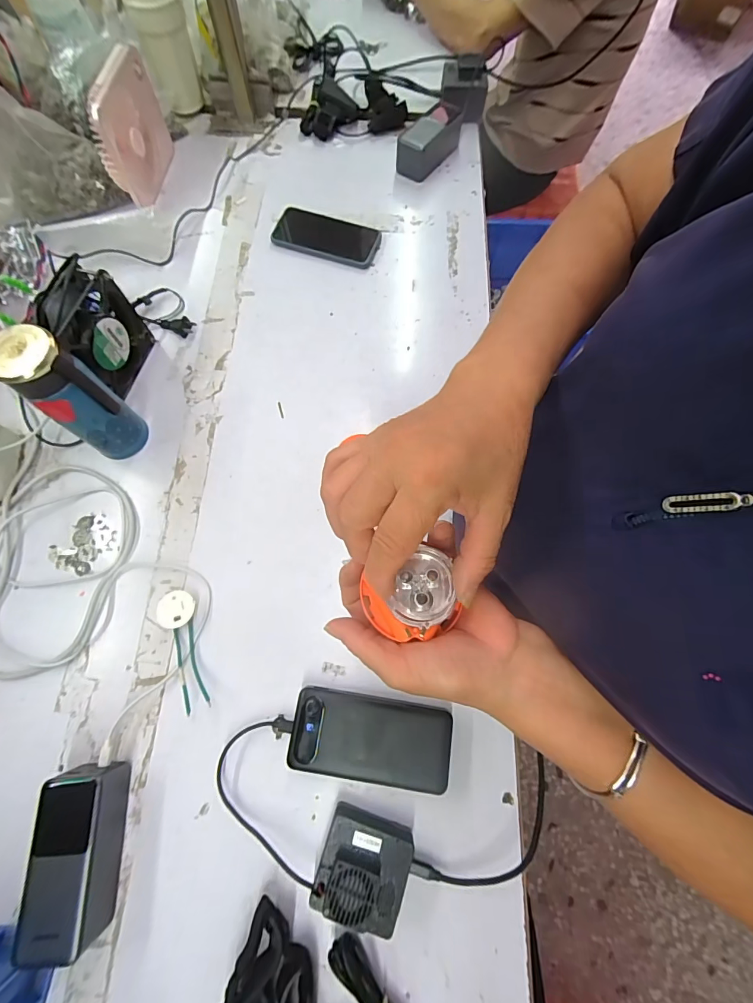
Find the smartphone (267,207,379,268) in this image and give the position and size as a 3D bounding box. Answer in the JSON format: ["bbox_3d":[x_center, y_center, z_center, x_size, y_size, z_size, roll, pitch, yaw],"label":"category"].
[{"bbox_3d":[-0.079,-0.406,0.615,0.164,0.012,0.078,18,73,4],"label":"smartphone"}]

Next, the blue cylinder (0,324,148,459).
[{"bbox_3d":[-0.325,-0.109,0.441,0.053,0.169,0.062,41,76,11],"label":"blue cylinder"}]

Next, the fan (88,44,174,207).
[{"bbox_3d":[-0.360,-0.549,0.593,0.030,0.125,0.159,6,72,1],"label":"fan"}]

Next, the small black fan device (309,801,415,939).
[{"bbox_3d":[-0.012,0.332,0.365,0.078,0.048,0.070,16,73,4],"label":"small black fan device"}]

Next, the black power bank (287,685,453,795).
[{"bbox_3d":[-0.006,0.238,0.405,0.155,0.033,0.075,8,72,2],"label":"black power bank"}]

